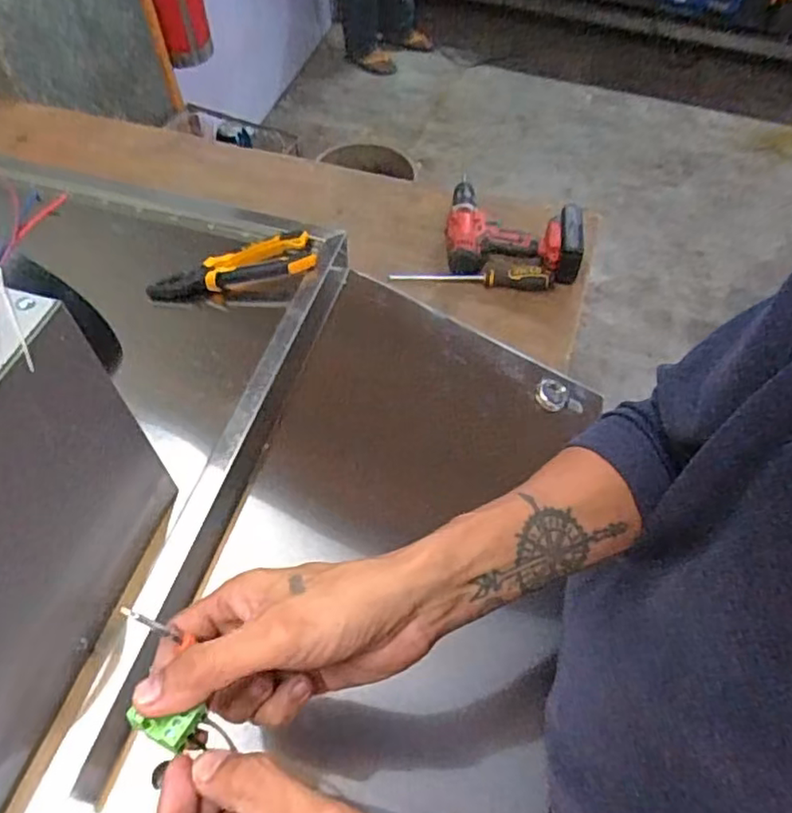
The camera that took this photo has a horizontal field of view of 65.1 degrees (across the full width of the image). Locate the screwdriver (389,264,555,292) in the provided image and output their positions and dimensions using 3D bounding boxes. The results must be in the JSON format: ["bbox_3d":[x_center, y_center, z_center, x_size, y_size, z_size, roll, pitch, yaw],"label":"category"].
[{"bbox_3d":[0.118,-0.206,0.964,0.248,0.033,0.030,5,58,0],"label":"screwdriver"}]

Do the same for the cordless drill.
[{"bbox_3d":[0.187,-0.283,0.986,0.209,0.062,0.154,9,58,3],"label":"cordless drill"}]

